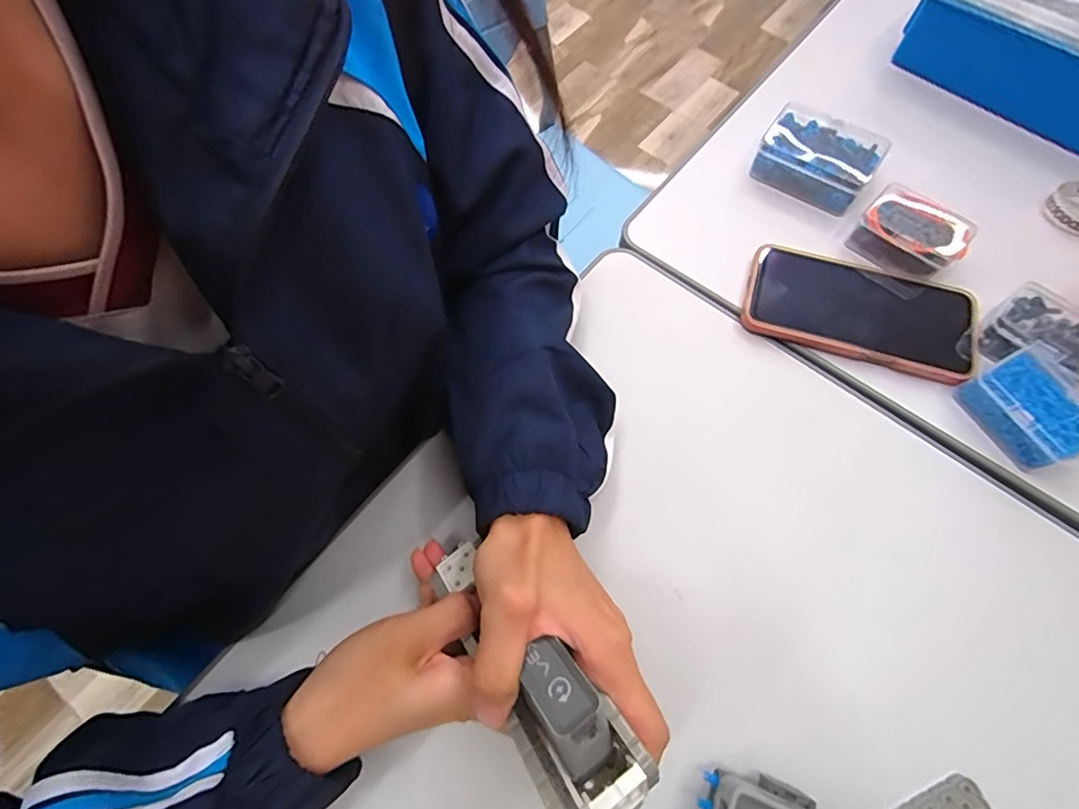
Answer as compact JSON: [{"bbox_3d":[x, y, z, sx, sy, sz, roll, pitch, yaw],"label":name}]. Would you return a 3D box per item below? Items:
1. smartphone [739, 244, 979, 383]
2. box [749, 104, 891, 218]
[{"bbox_3d":[0.252,-0.077,0.400,0.169,0.016,0.093,19,69,9],"label":"smartphone"},{"bbox_3d":[0.242,-0.214,0.445,0.093,0.035,0.066,30,71,13],"label":"box"}]

